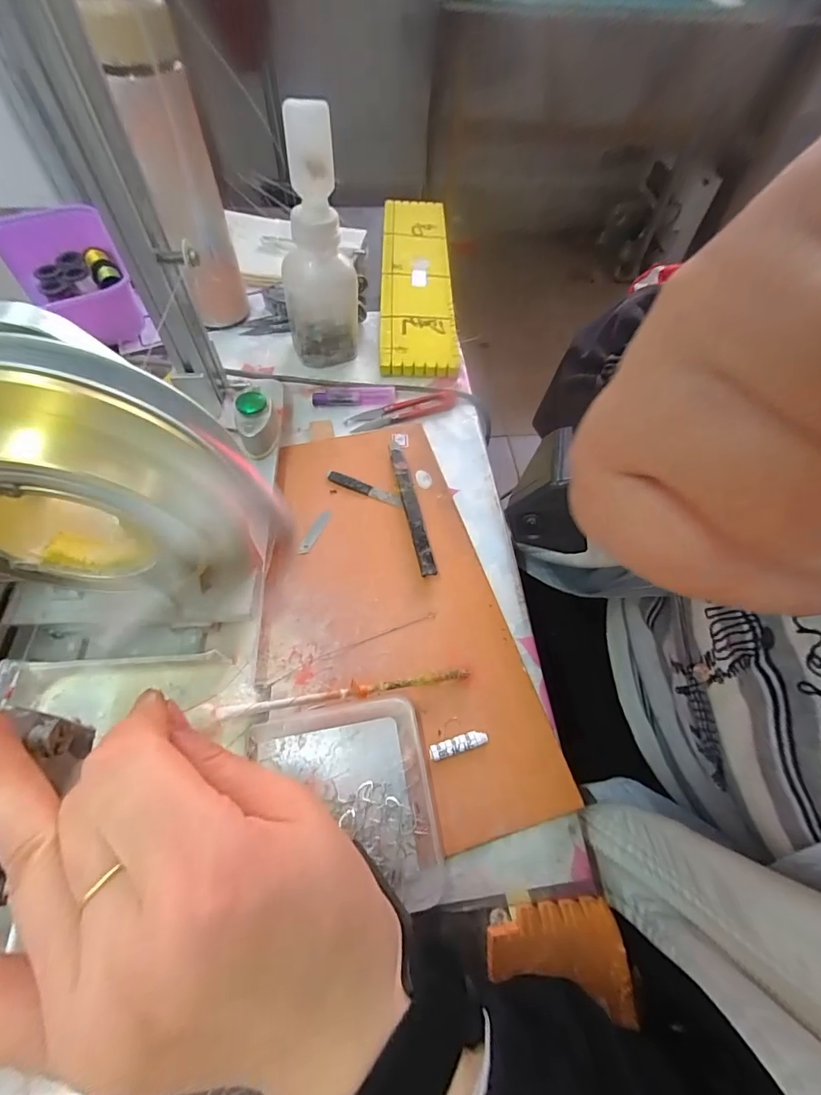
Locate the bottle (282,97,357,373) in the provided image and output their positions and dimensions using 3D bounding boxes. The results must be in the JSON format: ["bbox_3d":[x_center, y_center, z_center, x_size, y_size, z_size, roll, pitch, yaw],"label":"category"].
[{"bbox_3d":[-0.080,-0.252,0.379,0.065,0.173,0.054,-1,59,-4],"label":"bottle"}]

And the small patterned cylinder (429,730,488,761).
[{"bbox_3d":[0.029,0.120,0.270,0.036,0.004,0.009,-14,61,-11],"label":"small patterned cylinder"}]

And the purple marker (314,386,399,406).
[{"bbox_3d":[-0.054,-0.145,0.423,0.078,0.008,0.019,-3,60,-5],"label":"purple marker"}]

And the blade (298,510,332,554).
[{"bbox_3d":[-0.076,-0.013,0.349,0.011,0.004,0.045,20,57,13],"label":"blade"}]

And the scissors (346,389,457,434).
[{"bbox_3d":[-0.008,-0.131,0.423,0.109,0.007,0.024,-17,62,-13],"label":"scissors"}]

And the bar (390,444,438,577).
[{"bbox_3d":[0.000,-0.035,0.358,0.012,0.011,0.132,-9,60,-9],"label":"bar"}]

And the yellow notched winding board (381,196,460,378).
[{"bbox_3d":[0.007,-0.318,0.521,0.080,0.012,0.330,0,59,-3],"label":"yellow notched winding board"}]

